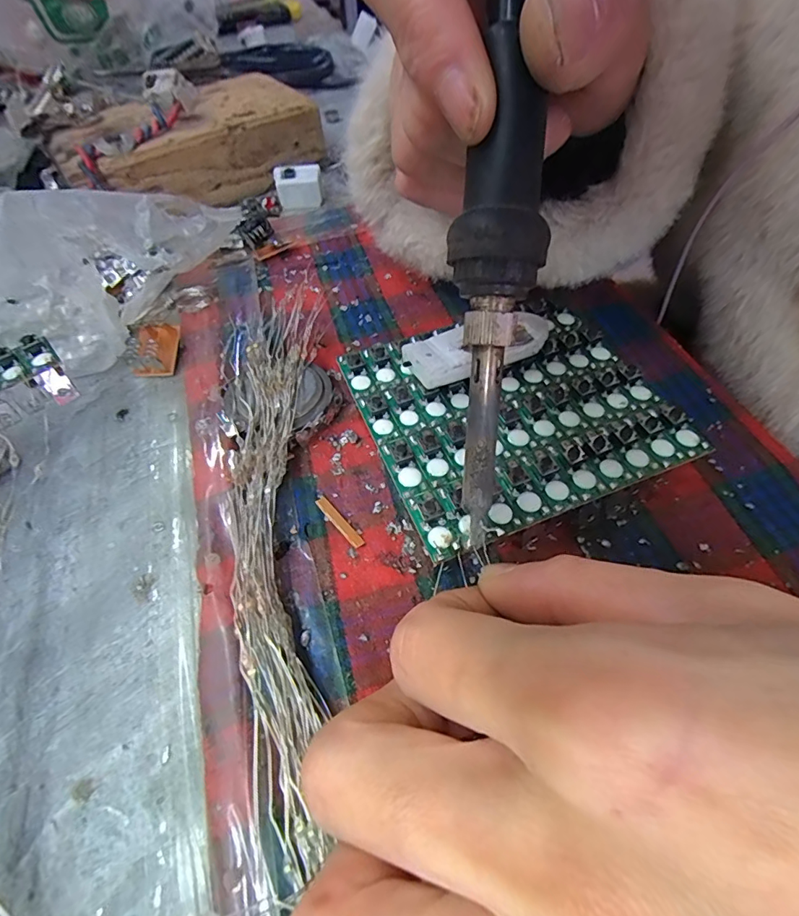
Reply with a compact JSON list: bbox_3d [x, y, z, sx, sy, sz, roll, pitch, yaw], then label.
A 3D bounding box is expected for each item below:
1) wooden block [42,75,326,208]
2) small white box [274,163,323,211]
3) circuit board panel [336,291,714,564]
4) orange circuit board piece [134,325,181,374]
[{"bbox_3d":[-0.127,-0.189,0.290,0.146,0.047,0.083,-36,60,-21],"label":"wooden block"},{"bbox_3d":[-0.059,-0.159,0.282,0.026,0.017,0.013,-8,54,-3],"label":"small white box"},{"bbox_3d":[0.037,-0.020,0.162,0.094,0.006,0.085,-21,56,-11],"label":"circuit board panel"},{"bbox_3d":[-0.102,-0.046,0.202,0.015,0.010,0.022,8,88,-20],"label":"orange circuit board piece"}]

